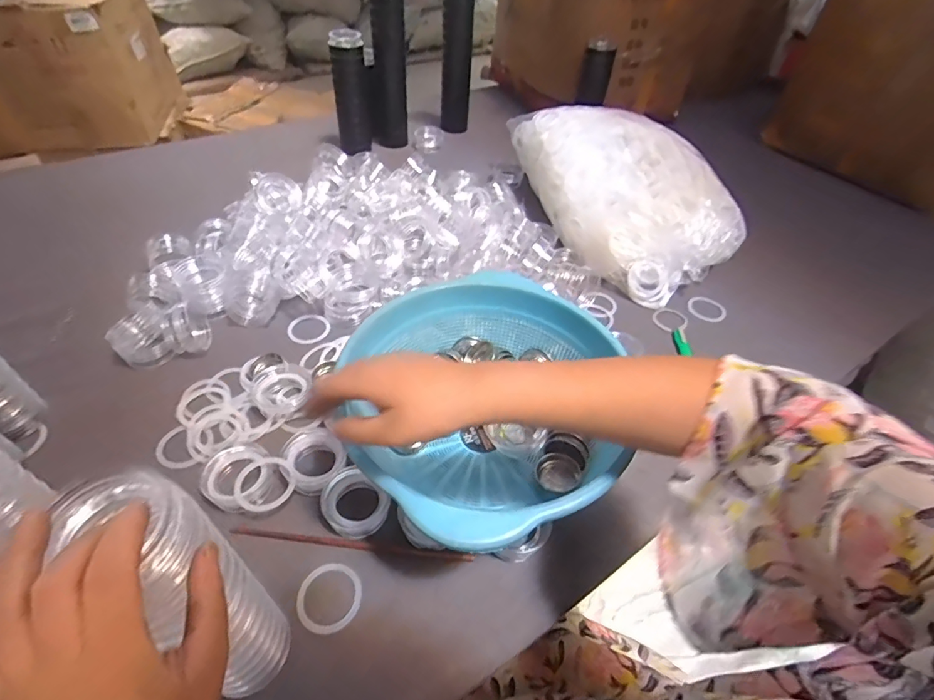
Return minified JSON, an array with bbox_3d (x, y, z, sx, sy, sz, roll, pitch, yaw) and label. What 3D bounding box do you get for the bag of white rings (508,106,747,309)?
[{"bbox_3d":[0.254,-0.309,0.866,0.235,0.159,0.477,-20,50,-21],"label":"bag of white rings"}]

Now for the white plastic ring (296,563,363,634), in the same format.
[{"bbox_3d":[-0.128,0.228,0.439,0.058,0.007,0.062,1,46,-2],"label":"white plastic ring"}]

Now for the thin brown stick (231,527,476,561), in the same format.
[{"bbox_3d":[-0.115,0.194,0.471,0.243,0.008,0.008,6,46,3],"label":"thin brown stick"}]

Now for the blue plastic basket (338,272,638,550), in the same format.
[{"bbox_3d":[0.023,0.061,0.483,0.266,0.123,0.273,1,46,-2],"label":"blue plastic basket"}]

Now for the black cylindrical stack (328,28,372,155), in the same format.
[{"bbox_3d":[-0.246,-0.549,1.010,0.074,0.220,0.073,-9,47,-12],"label":"black cylindrical stack"}]

